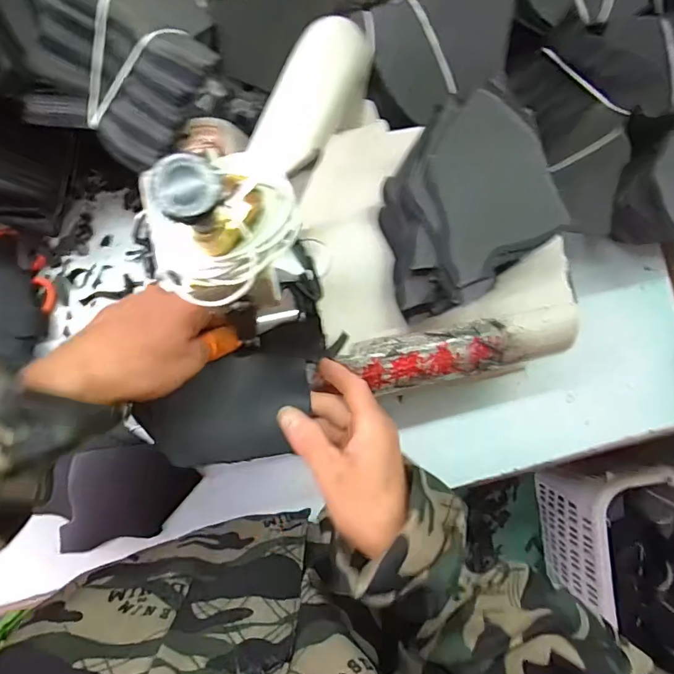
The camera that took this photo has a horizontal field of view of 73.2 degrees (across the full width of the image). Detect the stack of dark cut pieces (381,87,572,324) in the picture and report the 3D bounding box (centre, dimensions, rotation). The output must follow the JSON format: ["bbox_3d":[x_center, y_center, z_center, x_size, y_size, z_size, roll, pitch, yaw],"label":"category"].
[{"bbox_3d":[0.095,-0.100,0.352,0.127,0.068,0.135,-21,91,-5],"label":"stack of dark cut pieces"}]

